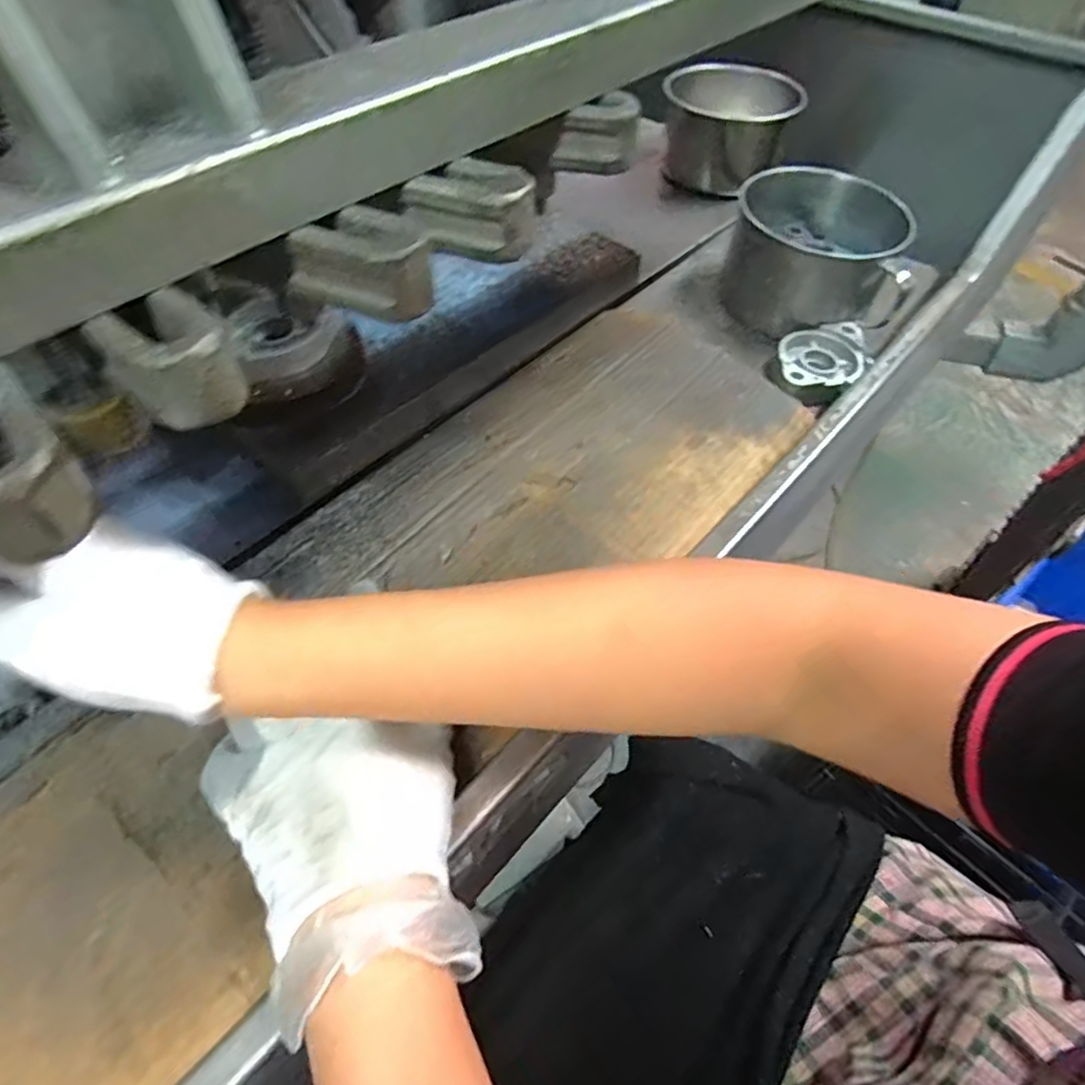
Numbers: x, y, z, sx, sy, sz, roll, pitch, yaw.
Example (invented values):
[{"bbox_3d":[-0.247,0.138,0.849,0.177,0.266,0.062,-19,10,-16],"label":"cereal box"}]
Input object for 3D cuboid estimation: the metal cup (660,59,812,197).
[{"bbox_3d":[0.206,-0.460,0.728,0.133,0.084,0.134,0,53,-1],"label":"metal cup"}]

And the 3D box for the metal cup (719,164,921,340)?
[{"bbox_3d":[0.232,-0.252,0.548,0.139,0.069,0.136,15,54,10],"label":"metal cup"}]

